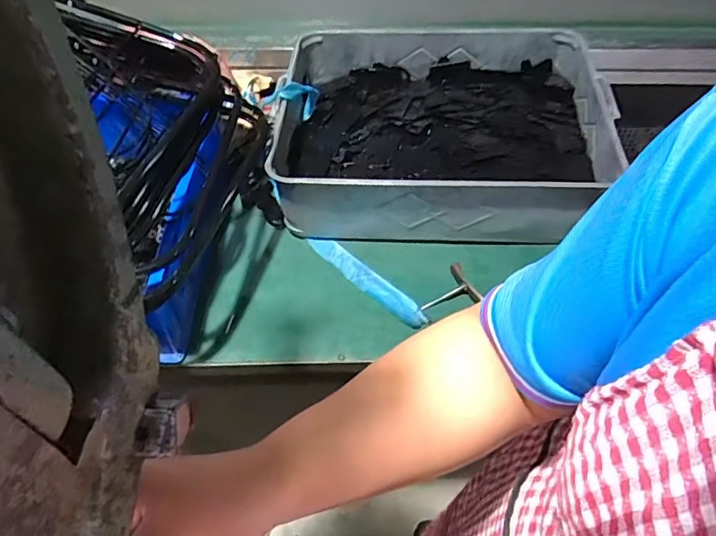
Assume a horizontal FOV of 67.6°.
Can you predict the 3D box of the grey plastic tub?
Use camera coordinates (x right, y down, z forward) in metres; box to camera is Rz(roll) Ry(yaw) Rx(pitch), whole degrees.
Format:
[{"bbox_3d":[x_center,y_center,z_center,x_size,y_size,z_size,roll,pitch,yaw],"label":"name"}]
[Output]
[{"bbox_3d":[0.126,-0.221,0.891,0.507,0.156,0.377,3,52,3],"label":"grey plastic tub"}]

